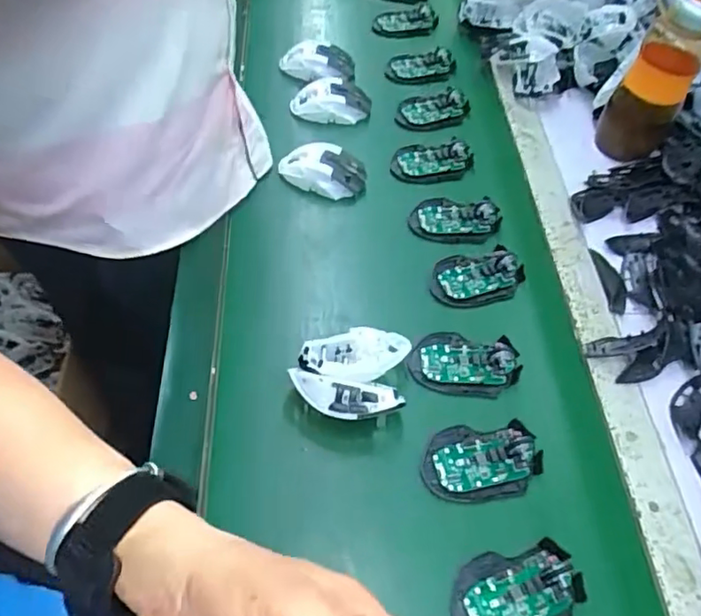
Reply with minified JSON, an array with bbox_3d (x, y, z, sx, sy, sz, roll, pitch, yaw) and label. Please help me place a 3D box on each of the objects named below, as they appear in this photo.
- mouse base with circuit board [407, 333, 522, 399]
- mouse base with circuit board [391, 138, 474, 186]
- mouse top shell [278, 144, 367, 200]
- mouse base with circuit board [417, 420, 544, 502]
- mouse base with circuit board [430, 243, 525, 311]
[{"bbox_3d":[0.122,0.059,0.628,0.114,0.025,0.065,11,54,4],"label":"mouse base with circuit board"},{"bbox_3d":[0.112,-0.205,0.817,0.116,0.016,0.067,-8,55,-9],"label":"mouse base with circuit board"},{"bbox_3d":[-0.036,-0.178,0.776,0.115,0.036,0.069,4,54,-1],"label":"mouse top shell"},{"bbox_3d":[0.126,0.147,0.567,0.110,0.022,0.070,-1,55,-5],"label":"mouse base with circuit board"},{"bbox_3d":[0.150,-0.039,0.704,0.109,0.024,0.072,-12,56,-12],"label":"mouse base with circuit board"}]

